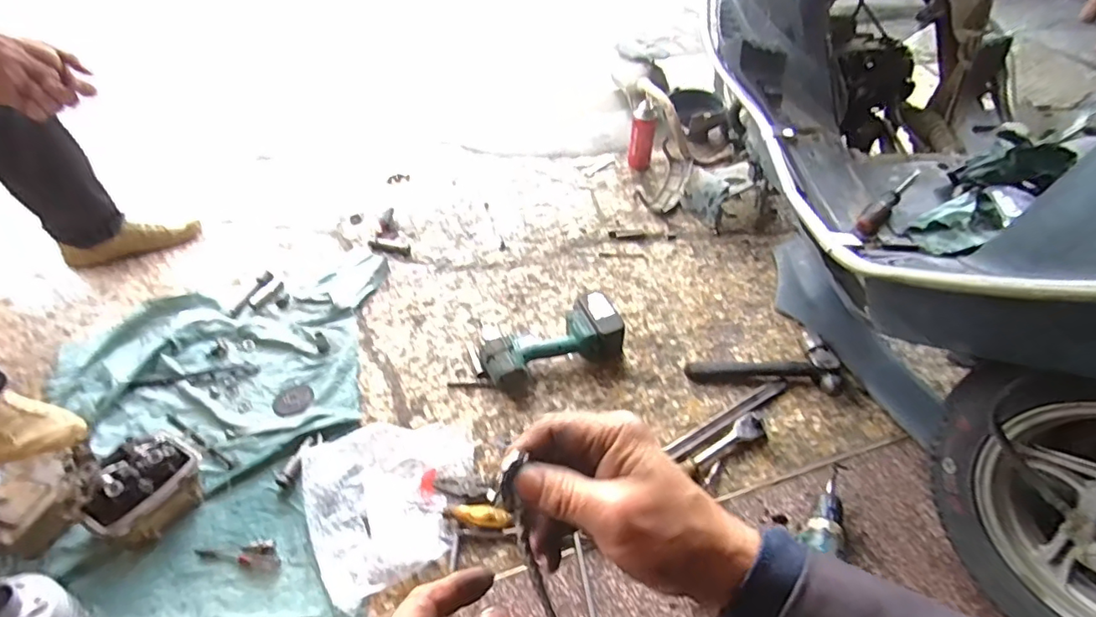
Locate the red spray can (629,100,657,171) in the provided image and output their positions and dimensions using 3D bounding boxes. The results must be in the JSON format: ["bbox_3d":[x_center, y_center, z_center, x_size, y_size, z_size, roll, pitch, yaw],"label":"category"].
[{"bbox_3d":[0.250,-0.443,1.360,0.058,0.156,0.056,1,45,-1],"label":"red spray can"}]

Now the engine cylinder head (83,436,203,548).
[{"bbox_3d":[-0.550,0.248,0.730,0.095,0.088,0.131,18,47,17],"label":"engine cylinder head"}]

